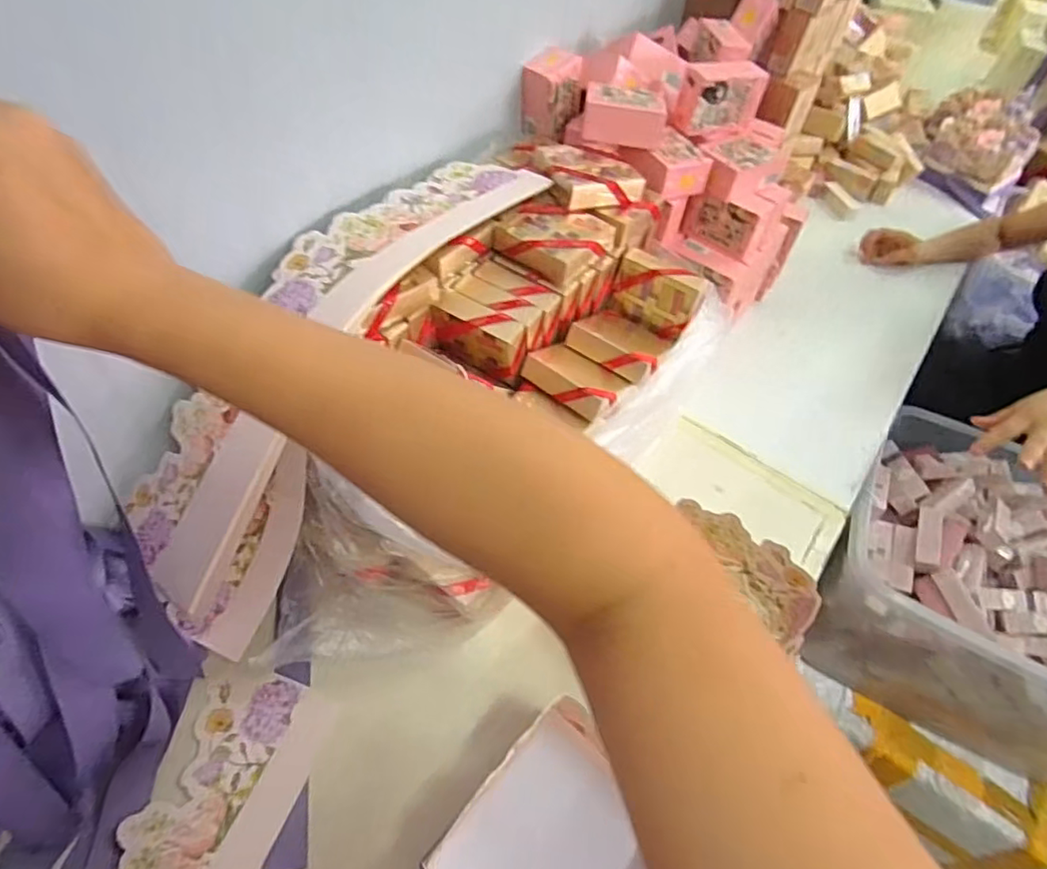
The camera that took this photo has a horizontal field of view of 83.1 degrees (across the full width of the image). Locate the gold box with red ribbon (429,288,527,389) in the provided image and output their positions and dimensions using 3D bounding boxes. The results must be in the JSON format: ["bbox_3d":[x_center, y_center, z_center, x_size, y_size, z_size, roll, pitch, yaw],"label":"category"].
[{"bbox_3d":[-0.055,-0.115,0.713,0.116,0.092,0.036,24,53,14],"label":"gold box with red ribbon"}]

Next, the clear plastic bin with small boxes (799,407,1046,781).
[{"bbox_3d":[0.839,0.264,1.045,0.577,0.341,0.472,28,54,17],"label":"clear plastic bin with small boxes"}]

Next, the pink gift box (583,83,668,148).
[{"bbox_3d":[0.144,-0.454,0.840,0.112,0.046,0.083,8,51,1],"label":"pink gift box"}]

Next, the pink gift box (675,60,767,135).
[{"bbox_3d":[0.285,-0.492,0.861,0.118,0.080,0.049,-11,53,-14],"label":"pink gift box"}]

